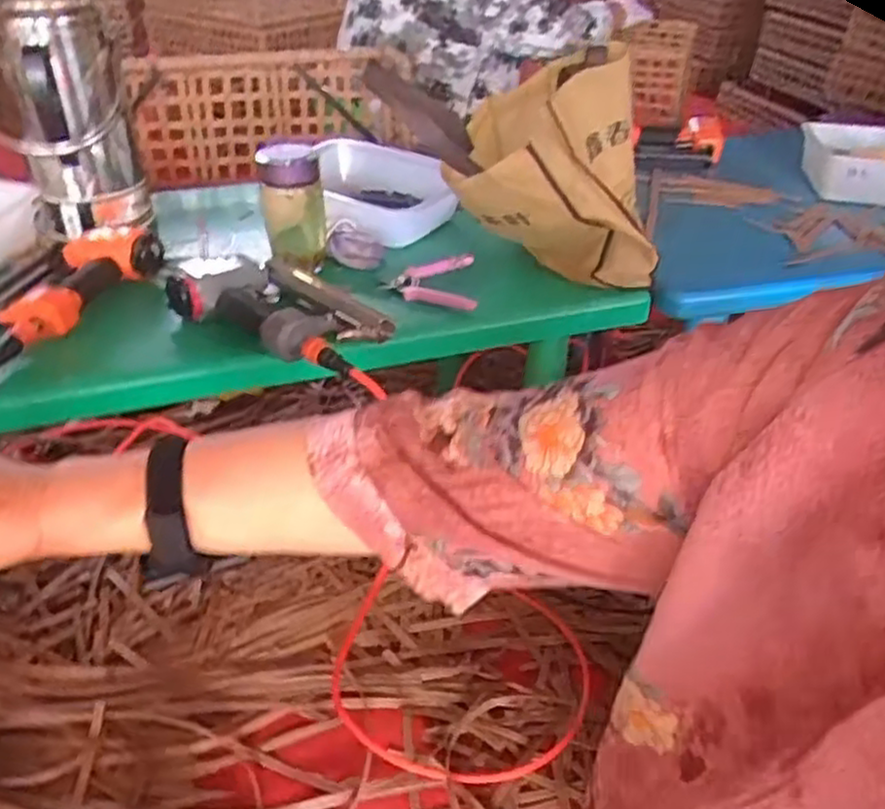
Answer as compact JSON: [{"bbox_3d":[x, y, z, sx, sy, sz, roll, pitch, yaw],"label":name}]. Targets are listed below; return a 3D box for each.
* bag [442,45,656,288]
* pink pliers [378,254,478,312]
[{"bbox_3d":[0.142,-0.288,0.949,0.299,0.245,0.162,-12,38,-18],"label":"bag"},{"bbox_3d":[-0.018,-0.167,0.983,0.122,0.017,0.153,0,36,-2],"label":"pink pliers"}]

